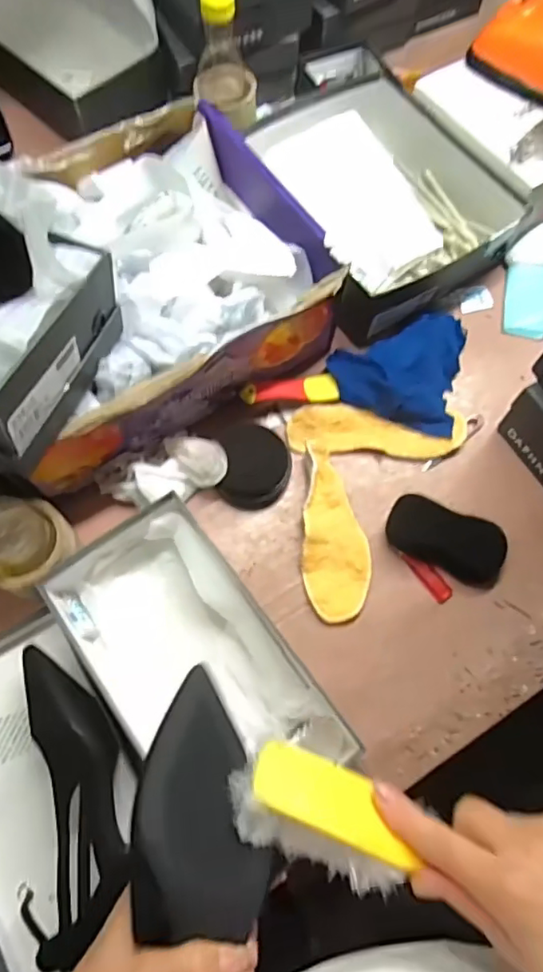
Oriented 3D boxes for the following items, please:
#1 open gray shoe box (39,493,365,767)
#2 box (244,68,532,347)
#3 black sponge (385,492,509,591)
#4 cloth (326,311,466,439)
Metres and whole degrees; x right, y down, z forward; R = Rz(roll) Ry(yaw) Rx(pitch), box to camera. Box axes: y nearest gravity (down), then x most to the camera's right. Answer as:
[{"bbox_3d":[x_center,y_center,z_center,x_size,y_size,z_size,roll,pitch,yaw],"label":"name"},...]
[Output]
[{"bbox_3d":[-0.077,0.176,0.559,0.170,0.068,0.297,-36,75,-14],"label":"open gray shoe box"},{"bbox_3d":[0.125,-0.383,0.760,0.250,0.077,0.336,-30,73,-12],"label":"box"},{"bbox_3d":[0.190,0.058,0.626,0.128,0.033,0.061,26,71,8],"label":"black sponge"},{"bbox_3d":[0.153,-0.152,0.701,0.159,0.033,0.161,11,69,2],"label":"cloth"}]

